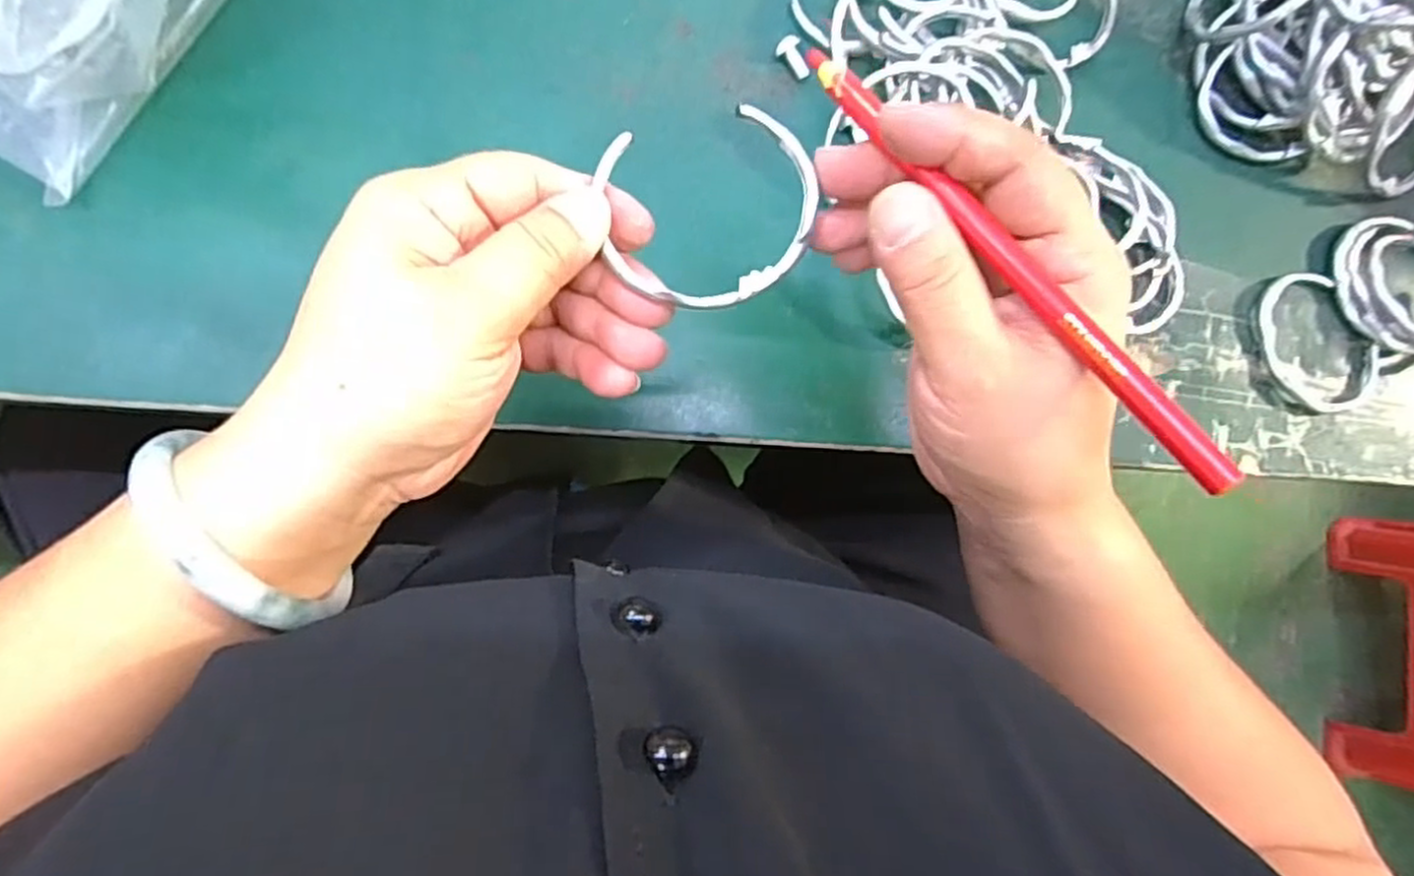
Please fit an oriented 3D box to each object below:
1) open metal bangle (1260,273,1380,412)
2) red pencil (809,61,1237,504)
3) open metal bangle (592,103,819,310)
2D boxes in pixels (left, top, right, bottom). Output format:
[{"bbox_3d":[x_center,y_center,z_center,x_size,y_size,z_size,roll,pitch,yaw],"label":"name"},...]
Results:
[{"bbox_3d":[0.282,-0.043,0.345,0.048,0.007,0.067,-37,91,-10],"label":"open metal bangle"},{"bbox_3d":[0.079,-0.051,0.200,0.009,0.007,0.160,-33,73,-10],"label":"red pencil"},{"bbox_3d":[0.002,-0.067,0.220,0.063,0.009,0.054,-18,88,-9],"label":"open metal bangle"}]

